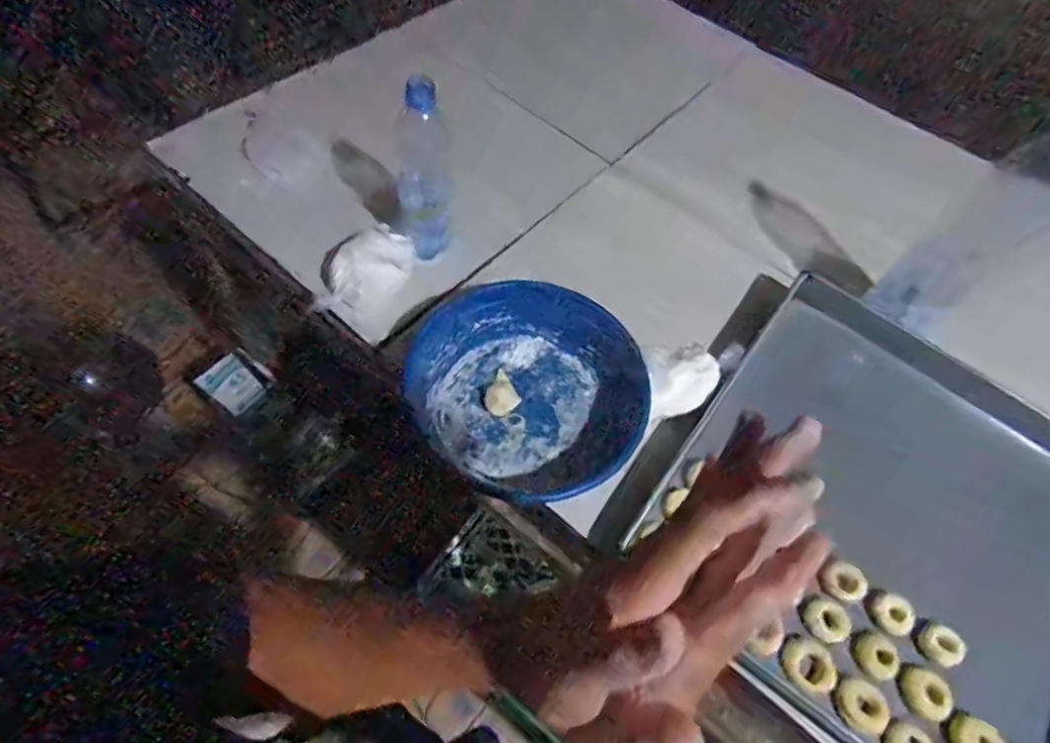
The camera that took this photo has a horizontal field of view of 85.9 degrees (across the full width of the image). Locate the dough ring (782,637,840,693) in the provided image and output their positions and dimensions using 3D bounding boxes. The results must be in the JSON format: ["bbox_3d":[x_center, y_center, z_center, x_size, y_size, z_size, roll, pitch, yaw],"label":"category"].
[{"bbox_3d":[0.279,0.287,0.550,0.047,0.023,0.047,1,60,-3],"label":"dough ring"}]

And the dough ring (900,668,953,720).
[{"bbox_3d":[0.384,0.308,0.539,0.037,0.019,0.042,5,60,-1],"label":"dough ring"}]

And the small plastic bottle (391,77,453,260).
[{"bbox_3d":[-0.119,-0.227,0.661,0.056,0.199,0.070,5,60,-1],"label":"small plastic bottle"}]

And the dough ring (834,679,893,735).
[{"bbox_3d":[0.322,0.319,0.538,0.039,0.016,0.047,-27,65,-18],"label":"dough ring"}]

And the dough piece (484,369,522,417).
[{"bbox_3d":[-0.031,0.026,0.659,0.040,0.015,0.049,-28,65,-18],"label":"dough piece"}]

